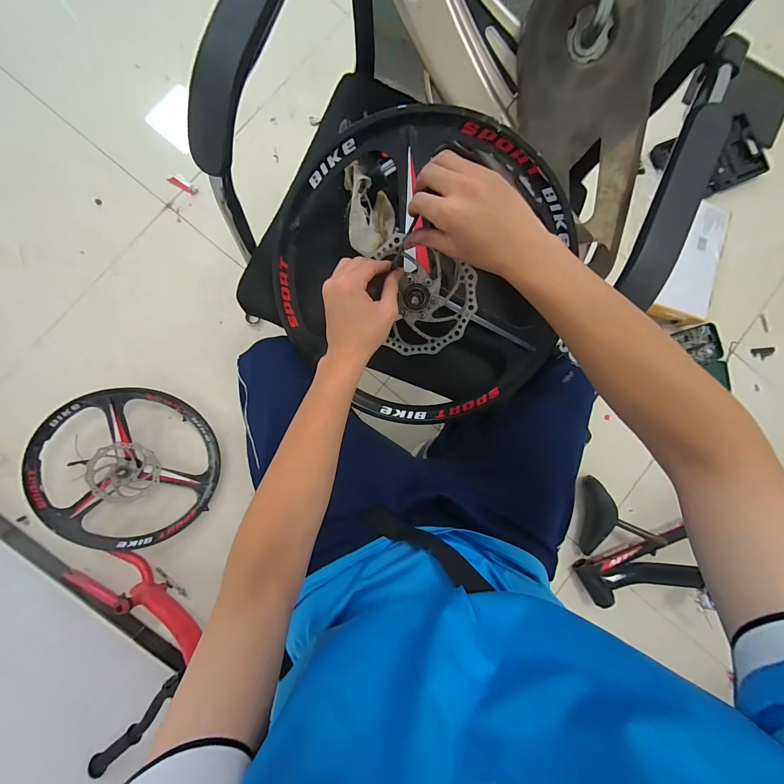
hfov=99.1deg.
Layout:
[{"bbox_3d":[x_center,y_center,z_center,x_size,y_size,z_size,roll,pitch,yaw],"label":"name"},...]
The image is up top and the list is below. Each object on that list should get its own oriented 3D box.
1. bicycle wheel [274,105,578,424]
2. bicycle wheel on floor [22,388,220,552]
[{"bbox_3d":[0.031,-0.139,0.462,0.389,0.073,0.399,3,112,7],"label":"bicycle wheel"},{"bbox_3d":[-0.686,0.198,0.891,0.413,0.130,0.413,-1,93,-18],"label":"bicycle wheel on floor"}]

